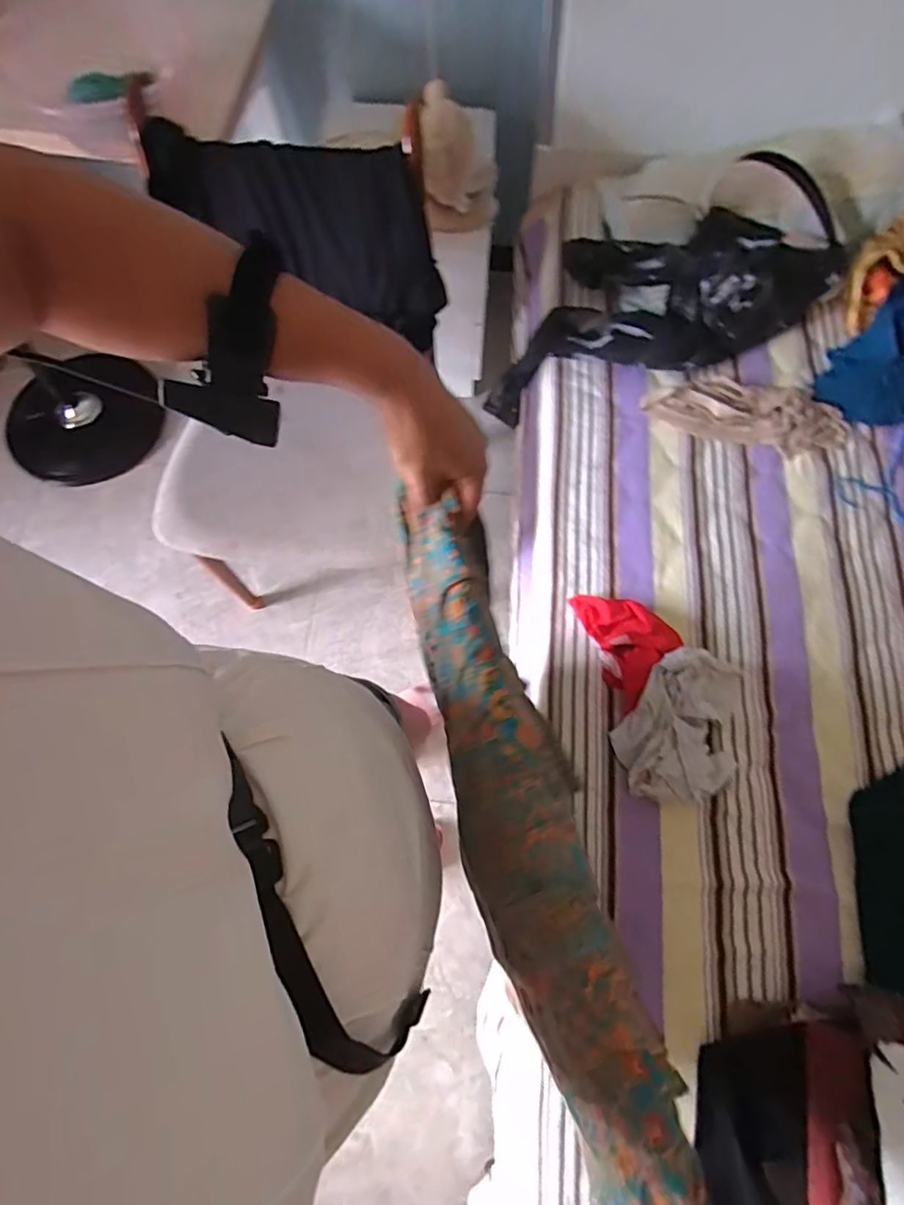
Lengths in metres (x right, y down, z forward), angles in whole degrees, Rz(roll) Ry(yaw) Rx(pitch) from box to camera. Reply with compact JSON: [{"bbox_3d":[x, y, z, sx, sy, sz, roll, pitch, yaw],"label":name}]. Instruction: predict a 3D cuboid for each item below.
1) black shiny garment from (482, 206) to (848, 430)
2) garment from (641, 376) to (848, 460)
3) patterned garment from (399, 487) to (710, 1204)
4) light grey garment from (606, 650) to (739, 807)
[{"bbox_3d":[0.426,-0.598,1.219,0.716,0.264,0.344,-13,70,15],"label":"black shiny garment"},{"bbox_3d":[0.564,-0.364,1.099,0.368,0.030,0.136,11,71,4],"label":"garment"},{"bbox_3d":[0.051,0.182,0.453,0.079,0.158,0.531,-16,74,-6],"label":"patterned garment"},{"bbox_3d":[0.365,0.194,0.892,0.180,0.054,0.256,35,74,11],"label":"light grey garment"}]

